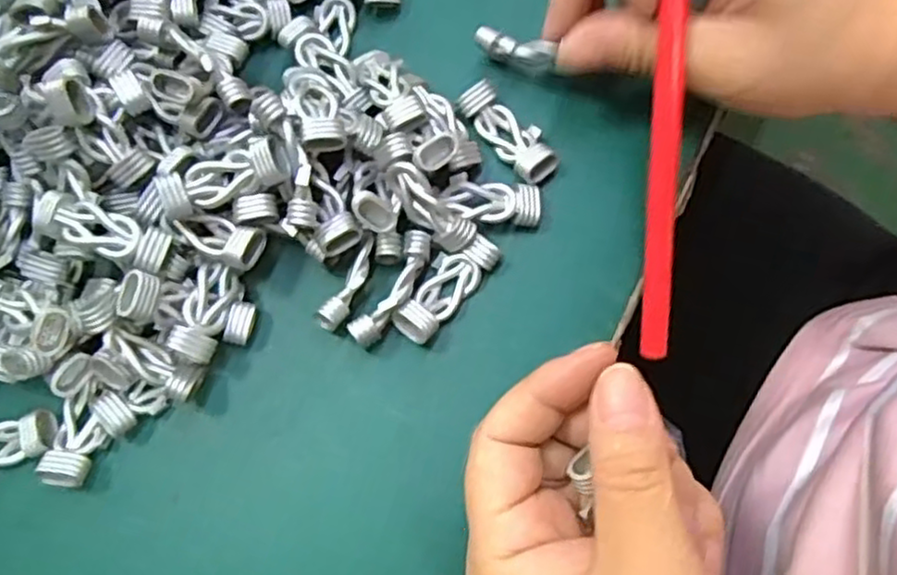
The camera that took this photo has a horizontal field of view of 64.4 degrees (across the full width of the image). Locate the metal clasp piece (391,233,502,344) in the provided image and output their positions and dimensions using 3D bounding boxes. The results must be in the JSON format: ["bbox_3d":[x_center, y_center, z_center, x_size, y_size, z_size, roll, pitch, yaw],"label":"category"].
[{"bbox_3d":[0.000,0.000,0.254,0.015,0.013,0.045,41,79,11],"label":"metal clasp piece"}]

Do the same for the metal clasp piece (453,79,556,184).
[{"bbox_3d":[0.023,-0.059,0.270,0.018,0.012,0.045,-39,77,-9],"label":"metal clasp piece"}]

